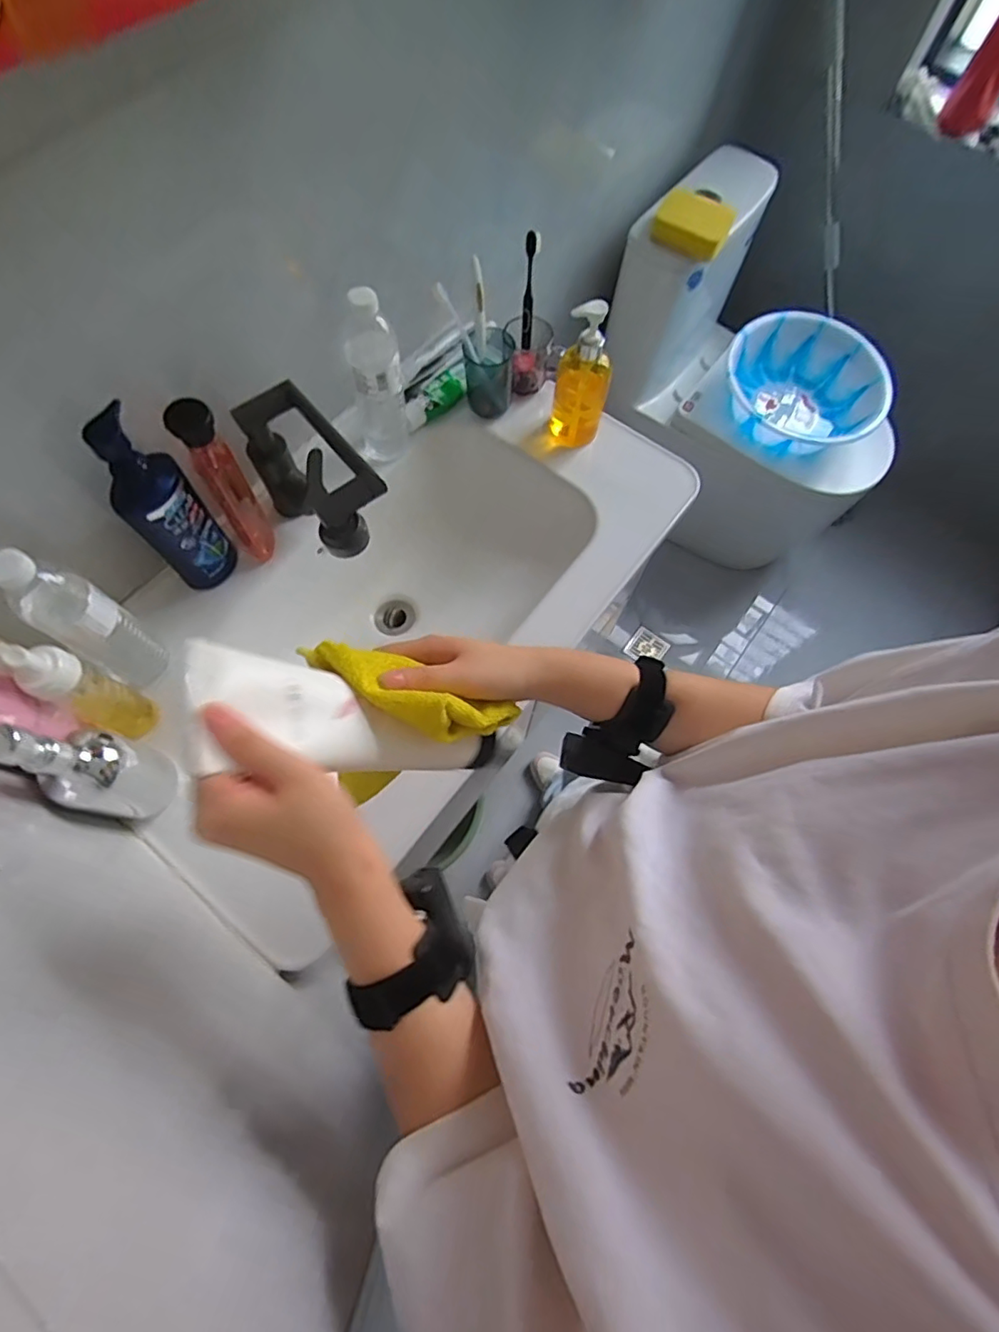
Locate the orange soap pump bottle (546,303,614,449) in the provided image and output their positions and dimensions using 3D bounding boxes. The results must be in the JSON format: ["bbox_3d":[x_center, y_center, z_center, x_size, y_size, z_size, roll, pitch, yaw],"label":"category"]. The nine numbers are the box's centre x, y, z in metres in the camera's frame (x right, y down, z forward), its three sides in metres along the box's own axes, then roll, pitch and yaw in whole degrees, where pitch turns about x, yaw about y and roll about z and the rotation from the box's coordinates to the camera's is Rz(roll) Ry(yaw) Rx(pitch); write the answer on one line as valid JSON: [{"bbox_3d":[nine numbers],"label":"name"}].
[{"bbox_3d":[0.113,-0.388,0.765,0.074,0.190,0.051,8,67,1],"label":"orange soap pump bottle"}]

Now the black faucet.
[{"bbox_3d":[-0.205,-0.196,0.662,0.075,0.189,0.208,-35,73,-16],"label":"black faucet"}]

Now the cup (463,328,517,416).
[{"bbox_3d":[-0.015,-0.423,0.827,0.072,0.097,0.082,2,68,-2],"label":"cup"}]

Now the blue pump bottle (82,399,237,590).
[{"bbox_3d":[-0.362,-0.169,0.626,0.075,0.238,0.053,-36,74,-16],"label":"blue pump bottle"}]

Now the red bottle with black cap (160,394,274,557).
[{"bbox_3d":[-0.313,-0.203,0.664,0.050,0.224,0.053,-31,72,-14],"label":"red bottle with black cap"}]

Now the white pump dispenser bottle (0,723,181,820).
[{"bbox_3d":[-0.374,0.094,0.525,0.061,0.186,0.070,16,68,4],"label":"white pump dispenser bottle"}]

